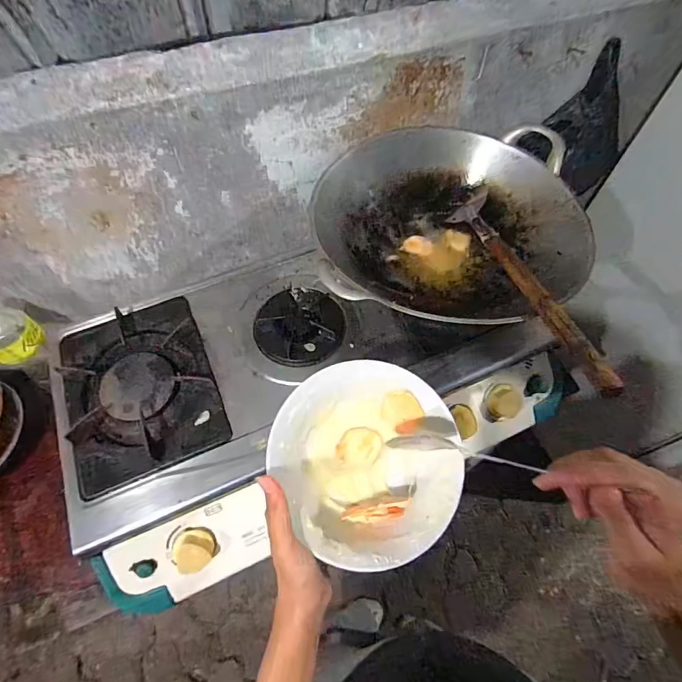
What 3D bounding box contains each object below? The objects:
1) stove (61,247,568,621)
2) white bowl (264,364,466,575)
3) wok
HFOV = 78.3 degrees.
[{"bbox_3d":[-0.045,0.051,0.656,0.687,0.110,0.405,-22,63,-13],"label":"stove"},{"bbox_3d":[0.021,0.103,0.376,0.156,0.063,0.165,-27,80,-20],"label":"white bowl"},{"bbox_3d":[0.151,-0.188,0.630,0.385,0.121,0.347,-8,61,-6],"label":"wok"}]

